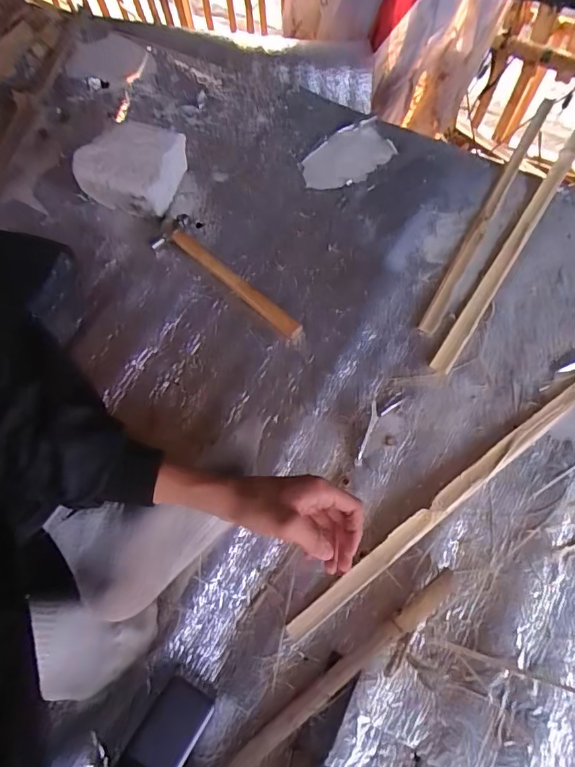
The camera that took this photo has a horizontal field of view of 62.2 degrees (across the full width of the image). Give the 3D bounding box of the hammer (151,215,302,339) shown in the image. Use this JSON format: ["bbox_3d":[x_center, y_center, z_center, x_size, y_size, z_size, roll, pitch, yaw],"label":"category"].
[{"bbox_3d":[-0.093,-0.146,0.684,0.067,0.034,0.263,-41,71,-14],"label":"hammer"}]

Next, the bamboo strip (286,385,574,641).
[{"bbox_3d":[0.210,0.122,0.567,0.513,0.011,0.021,-34,69,-12],"label":"bamboo strip"}]

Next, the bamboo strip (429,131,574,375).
[{"bbox_3d":[0.340,-0.217,0.706,0.024,0.013,0.497,31,71,15],"label":"bamboo strip"}]

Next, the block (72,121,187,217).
[{"bbox_3d":[-0.230,-0.320,0.714,0.142,0.081,0.113,15,68,8],"label":"block"}]

